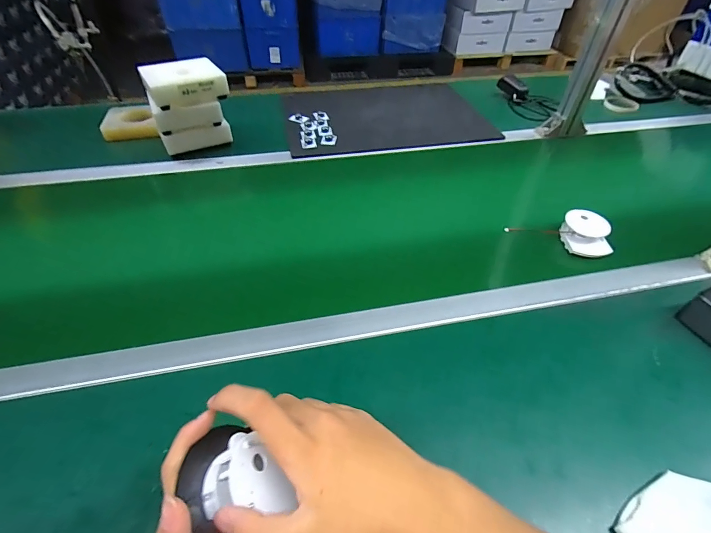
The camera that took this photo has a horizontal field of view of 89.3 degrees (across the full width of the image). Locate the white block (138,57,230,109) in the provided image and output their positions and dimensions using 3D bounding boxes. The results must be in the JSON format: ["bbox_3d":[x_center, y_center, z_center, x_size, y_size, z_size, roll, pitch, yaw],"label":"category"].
[{"bbox_3d":[-0.341,-0.369,0.717,0.143,0.050,0.117,-25,52,-22],"label":"white block"}]

